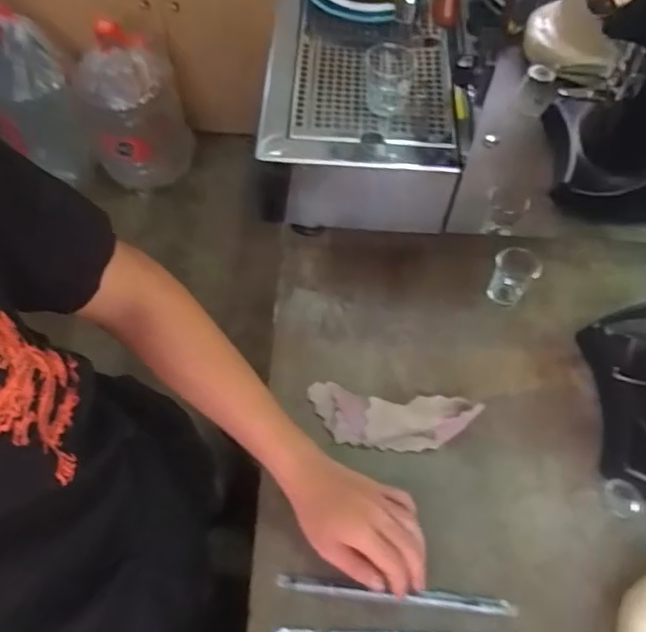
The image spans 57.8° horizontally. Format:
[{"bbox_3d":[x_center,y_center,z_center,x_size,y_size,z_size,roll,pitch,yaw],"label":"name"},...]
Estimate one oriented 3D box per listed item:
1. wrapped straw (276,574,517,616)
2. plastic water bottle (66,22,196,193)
[{"bbox_3d":[0.066,0.253,0.532,0.215,0.006,0.013,6,60,4],"label":"wrapped straw"},{"bbox_3d":[-0.564,-0.629,1.735,0.278,0.429,0.250,-15,62,-10],"label":"plastic water bottle"}]

